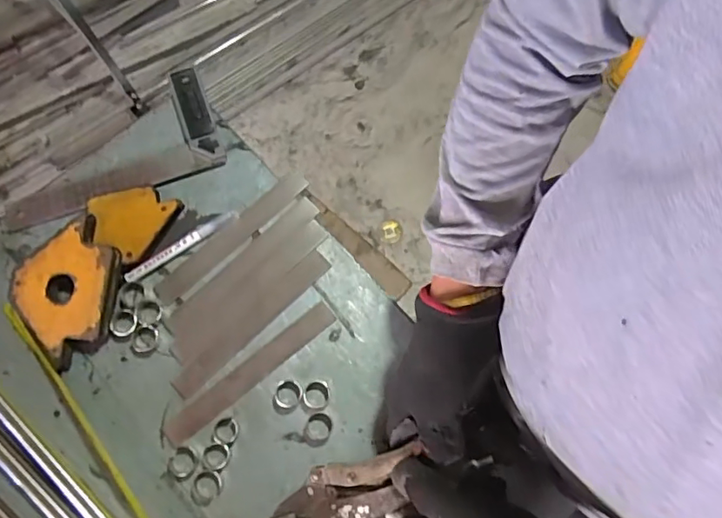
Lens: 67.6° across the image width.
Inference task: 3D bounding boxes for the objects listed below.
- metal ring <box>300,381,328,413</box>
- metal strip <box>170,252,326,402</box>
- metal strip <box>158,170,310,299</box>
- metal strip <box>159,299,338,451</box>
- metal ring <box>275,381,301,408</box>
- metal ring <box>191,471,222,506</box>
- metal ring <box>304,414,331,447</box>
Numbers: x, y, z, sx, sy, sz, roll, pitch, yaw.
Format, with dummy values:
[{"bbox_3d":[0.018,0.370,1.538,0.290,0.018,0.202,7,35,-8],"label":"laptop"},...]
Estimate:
[{"bbox_3d":[-0.044,0.130,0.513,0.026,0.009,0.028,0,72,0],"label":"metal ring"},{"bbox_3d":[-0.108,0.062,0.541,0.190,0.008,0.028,-42,77,-12],"label":"metal strip"},{"bbox_3d":[-0.135,-0.027,0.565,0.187,0.006,0.027,-43,85,-11],"label":"metal strip"},{"bbox_3d":[-0.106,0.110,0.524,0.189,0.006,0.026,-37,83,-13],"label":"metal strip"},{"bbox_3d":[-0.070,0.128,0.514,0.025,0.012,0.024,0,72,0],"label":"metal ring"},{"bbox_3d":[-0.140,0.206,0.484,0.030,0.009,0.024,-43,77,-12],"label":"metal ring"},{"bbox_3d":[-0.041,0.161,0.508,0.025,0.006,0.030,24,74,7],"label":"metal ring"}]

